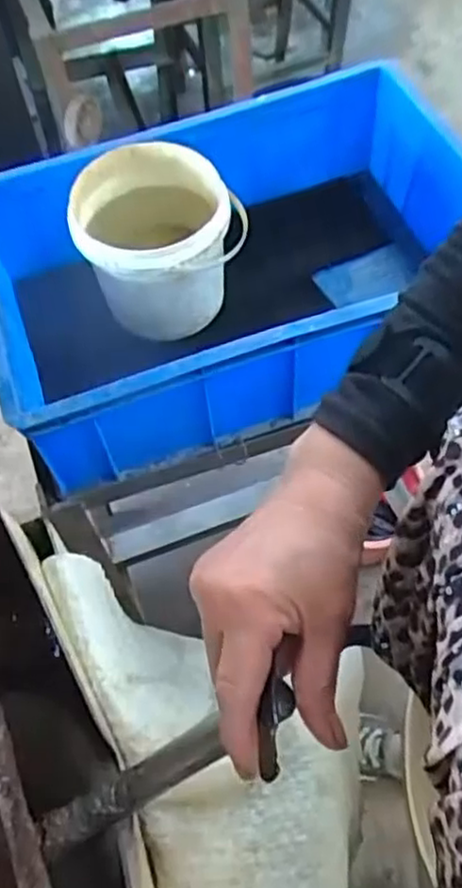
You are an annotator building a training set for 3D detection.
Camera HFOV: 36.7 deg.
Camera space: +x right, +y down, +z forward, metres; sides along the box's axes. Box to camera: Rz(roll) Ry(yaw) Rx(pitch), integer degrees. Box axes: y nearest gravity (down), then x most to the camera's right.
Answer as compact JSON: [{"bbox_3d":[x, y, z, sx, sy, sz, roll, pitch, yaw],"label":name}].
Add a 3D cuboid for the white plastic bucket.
[{"bbox_3d":[-0.072,-0.212,0.758,0.176,0.151,0.153,-7,57,-2],"label":"white plastic bucket"}]

